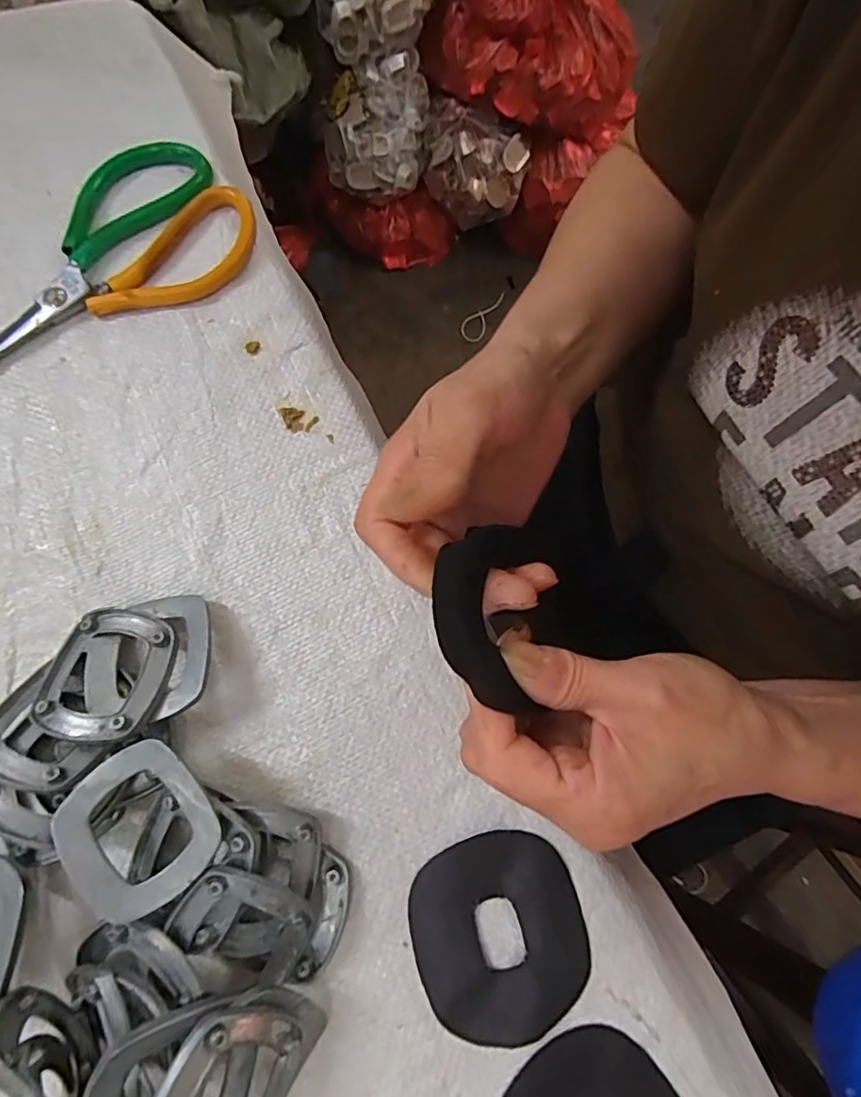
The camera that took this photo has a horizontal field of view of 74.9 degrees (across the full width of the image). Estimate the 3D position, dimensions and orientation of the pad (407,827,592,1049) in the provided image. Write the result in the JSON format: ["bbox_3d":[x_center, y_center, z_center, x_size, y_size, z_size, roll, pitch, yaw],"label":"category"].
[{"bbox_3d":[0.031,0.174,0.254,0.075,0.005,0.080,-17,78,-5],"label":"pad"}]

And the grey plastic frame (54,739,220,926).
[{"bbox_3d":[-0.122,0.116,0.232,0.056,0.007,0.060,-36,80,-9],"label":"grey plastic frame"}]

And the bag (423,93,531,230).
[{"bbox_3d":[0.082,-0.706,1.046,0.187,0.142,0.137,10,76,0],"label":"bag"}]

